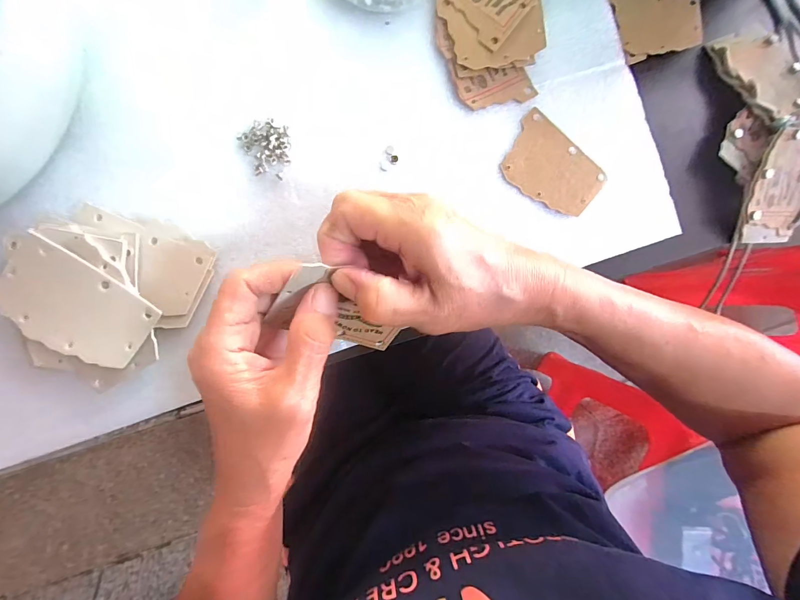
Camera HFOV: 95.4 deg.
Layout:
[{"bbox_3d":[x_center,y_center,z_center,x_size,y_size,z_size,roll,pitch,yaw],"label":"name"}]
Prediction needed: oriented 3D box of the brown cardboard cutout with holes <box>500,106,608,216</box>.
[{"bbox_3d":[0.113,-0.099,0.273,0.076,0.004,0.053,41,89,-3],"label":"brown cardboard cutout with holes"}]

